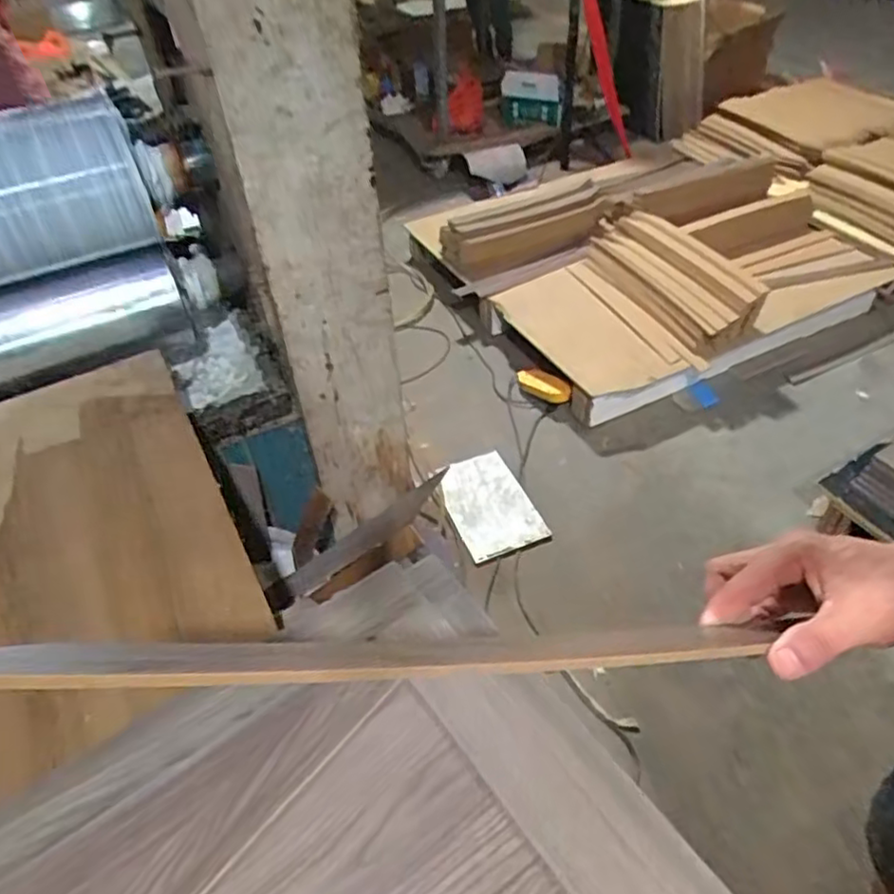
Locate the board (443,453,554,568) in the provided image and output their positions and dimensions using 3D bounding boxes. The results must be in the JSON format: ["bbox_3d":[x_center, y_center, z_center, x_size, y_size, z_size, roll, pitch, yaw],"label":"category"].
[{"bbox_3d":[0.100,0.137,1.626,0.213,0.028,0.326,-15,49,-20],"label":"board"}]

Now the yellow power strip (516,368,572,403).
[{"bbox_3d":[0.270,-0.175,1.874,0.049,0.068,0.218,-31,38,-27],"label":"yellow power strip"}]

